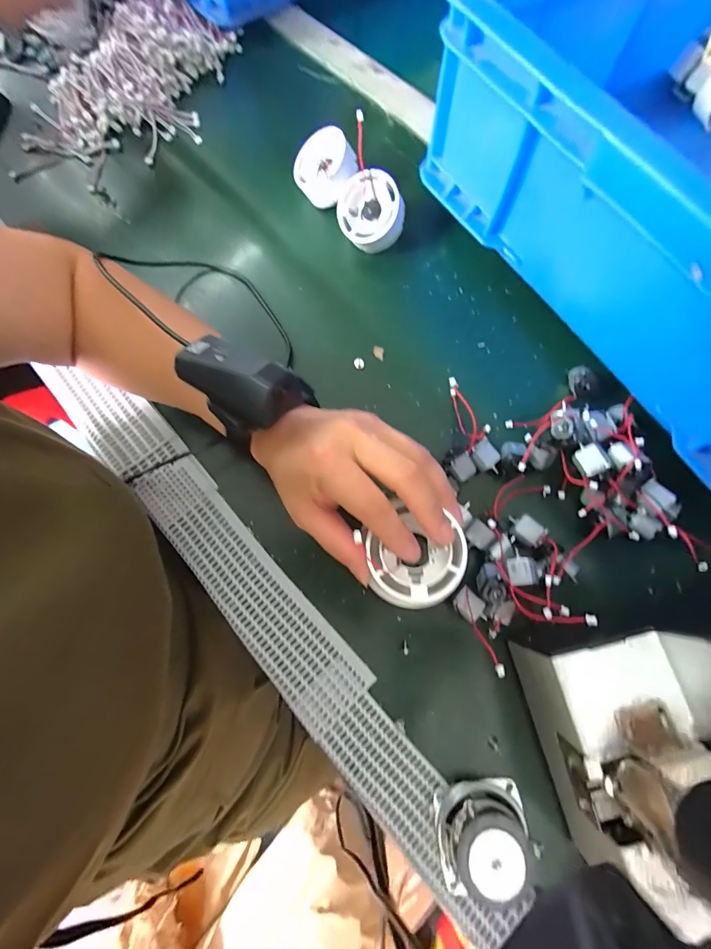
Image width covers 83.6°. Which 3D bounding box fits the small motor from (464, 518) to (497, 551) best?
[{"bbox_3d":[0.089,0.043,0.284,0.020,0.008,0.017,40,98,14],"label":"small motor"}]

